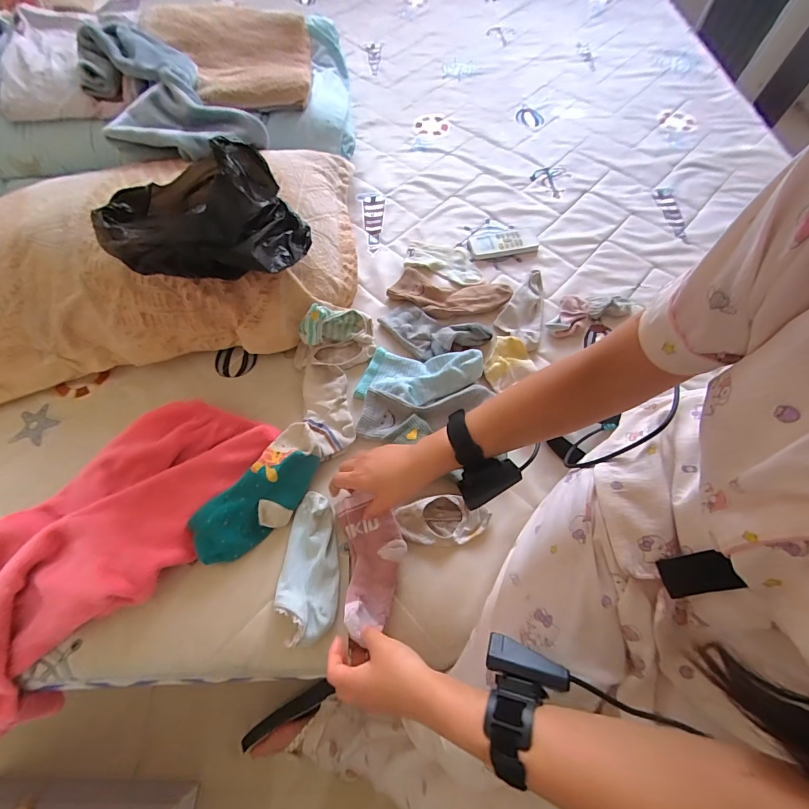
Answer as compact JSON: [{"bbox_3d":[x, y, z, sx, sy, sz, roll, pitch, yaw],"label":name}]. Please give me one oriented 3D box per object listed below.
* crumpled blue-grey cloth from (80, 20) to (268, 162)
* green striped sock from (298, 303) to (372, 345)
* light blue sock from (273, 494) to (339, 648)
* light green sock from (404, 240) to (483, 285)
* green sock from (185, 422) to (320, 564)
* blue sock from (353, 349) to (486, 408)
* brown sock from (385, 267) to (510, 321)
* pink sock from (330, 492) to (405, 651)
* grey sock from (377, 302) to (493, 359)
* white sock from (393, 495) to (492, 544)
[{"bbox_3d":[-0.436,-0.559,0.675,0.217,0.052,0.391,-34,68,-16],"label":"crumpled blue-grey cloth"},{"bbox_3d":[-0.108,-0.123,0.610,0.117,0.059,0.053,-11,61,-36],"label":"green striped sock"},{"bbox_3d":[-0.118,0.196,0.476,0.070,0.030,0.169,-1,63,-1],"label":"light blue sock"},{"bbox_3d":[0.076,-0.273,0.728,0.150,0.010,0.086,21,65,10],"label":"light green sock"},{"bbox_3d":[-0.186,0.116,0.501,0.081,0.041,0.191,37,69,16],"label":"green sock"},{"bbox_3d":[0.024,-0.048,0.588,0.185,0.034,0.085,7,63,3],"label":"blue sock"},{"bbox_3d":[0.078,-0.194,0.676,0.203,0.021,0.096,12,64,5],"label":"brown sock"},{"bbox_3d":[-0.040,0.189,0.477,0.079,0.032,0.159,-8,57,-4],"label":"pink sock"},{"bbox_3d":[0.044,-0.122,0.634,0.174,0.032,0.082,25,66,12],"label":"grey sock"},{"bbox_3d":[0.051,0.153,0.511,0.120,0.023,0.057,-1,63,-1],"label":"white sock"}]

